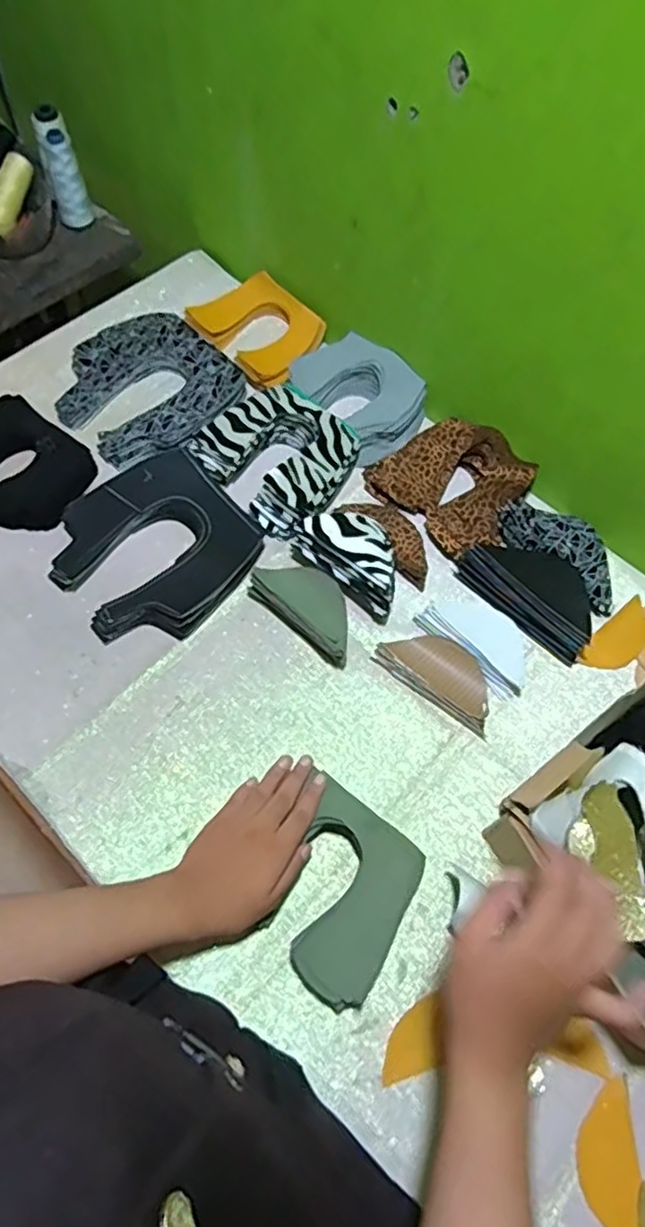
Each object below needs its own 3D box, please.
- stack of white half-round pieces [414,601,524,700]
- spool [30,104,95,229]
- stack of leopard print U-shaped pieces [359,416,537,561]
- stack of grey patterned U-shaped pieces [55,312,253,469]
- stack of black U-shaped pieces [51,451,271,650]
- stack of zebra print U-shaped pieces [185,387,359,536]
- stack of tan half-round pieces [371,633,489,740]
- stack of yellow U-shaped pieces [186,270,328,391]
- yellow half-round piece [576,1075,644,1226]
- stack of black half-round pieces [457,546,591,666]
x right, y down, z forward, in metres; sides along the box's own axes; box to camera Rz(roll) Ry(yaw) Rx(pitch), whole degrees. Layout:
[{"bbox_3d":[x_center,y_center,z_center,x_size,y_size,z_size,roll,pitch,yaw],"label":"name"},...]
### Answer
[{"bbox_3d":[0.161,0.022,0.668,0.119,0.018,0.071,40,67,16],"label":"stack of white half-round pieces"},{"bbox_3d":[-0.351,-0.596,0.907,0.044,0.142,0.047,0,66,1],"label":"spool"},{"bbox_3d":[0.146,-0.152,0.737,0.136,0.043,0.158,-40,72,-21],"label":"stack of leopard print U-shaped pieces"},{"bbox_3d":[-0.204,-0.266,0.787,0.187,0.024,0.197,-38,71,-20],"label":"stack of grey patterned U-shaped pieces"},{"bbox_3d":[-0.176,-0.070,0.689,0.183,0.029,0.187,41,67,16],"label":"stack of black U-shaped pieces"},{"bbox_3d":[-0.046,-0.178,0.735,0.164,0.038,0.143,38,67,15],"label":"stack of zebra print U-shaped pieces"},{"bbox_3d":[0.116,0.057,0.655,0.122,0.019,0.060,34,66,13],"label":"stack of tan half-round pieces"},{"bbox_3d":[-0.083,-0.358,0.845,0.163,0.024,0.129,41,67,16],"label":"stack of yellow U-shaped pieces"},{"bbox_3d":[0.212,0.402,0.495,0.044,0.004,0.100,5,59,10],"label":"yellow half-round piece"},{"bbox_3d":[0.220,-0.028,0.689,0.149,0.043,0.085,42,68,18],"label":"stack of black half-round pieces"}]

